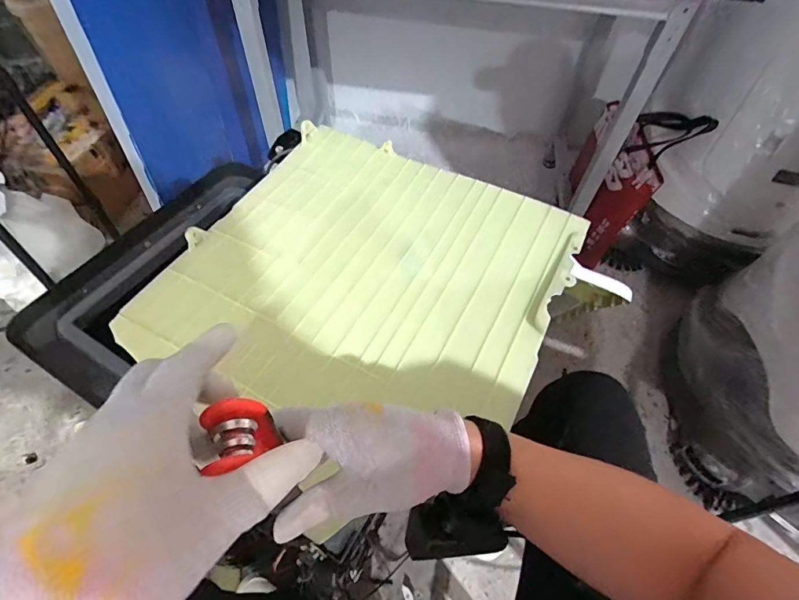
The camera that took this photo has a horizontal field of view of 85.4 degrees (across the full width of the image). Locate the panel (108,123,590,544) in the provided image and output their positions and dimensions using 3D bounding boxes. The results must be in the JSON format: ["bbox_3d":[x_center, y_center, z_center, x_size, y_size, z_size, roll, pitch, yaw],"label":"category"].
[{"bbox_3d":[-0.032,-0.037,0.491,0.394,0.031,0.377,27,58,13],"label":"panel"}]

